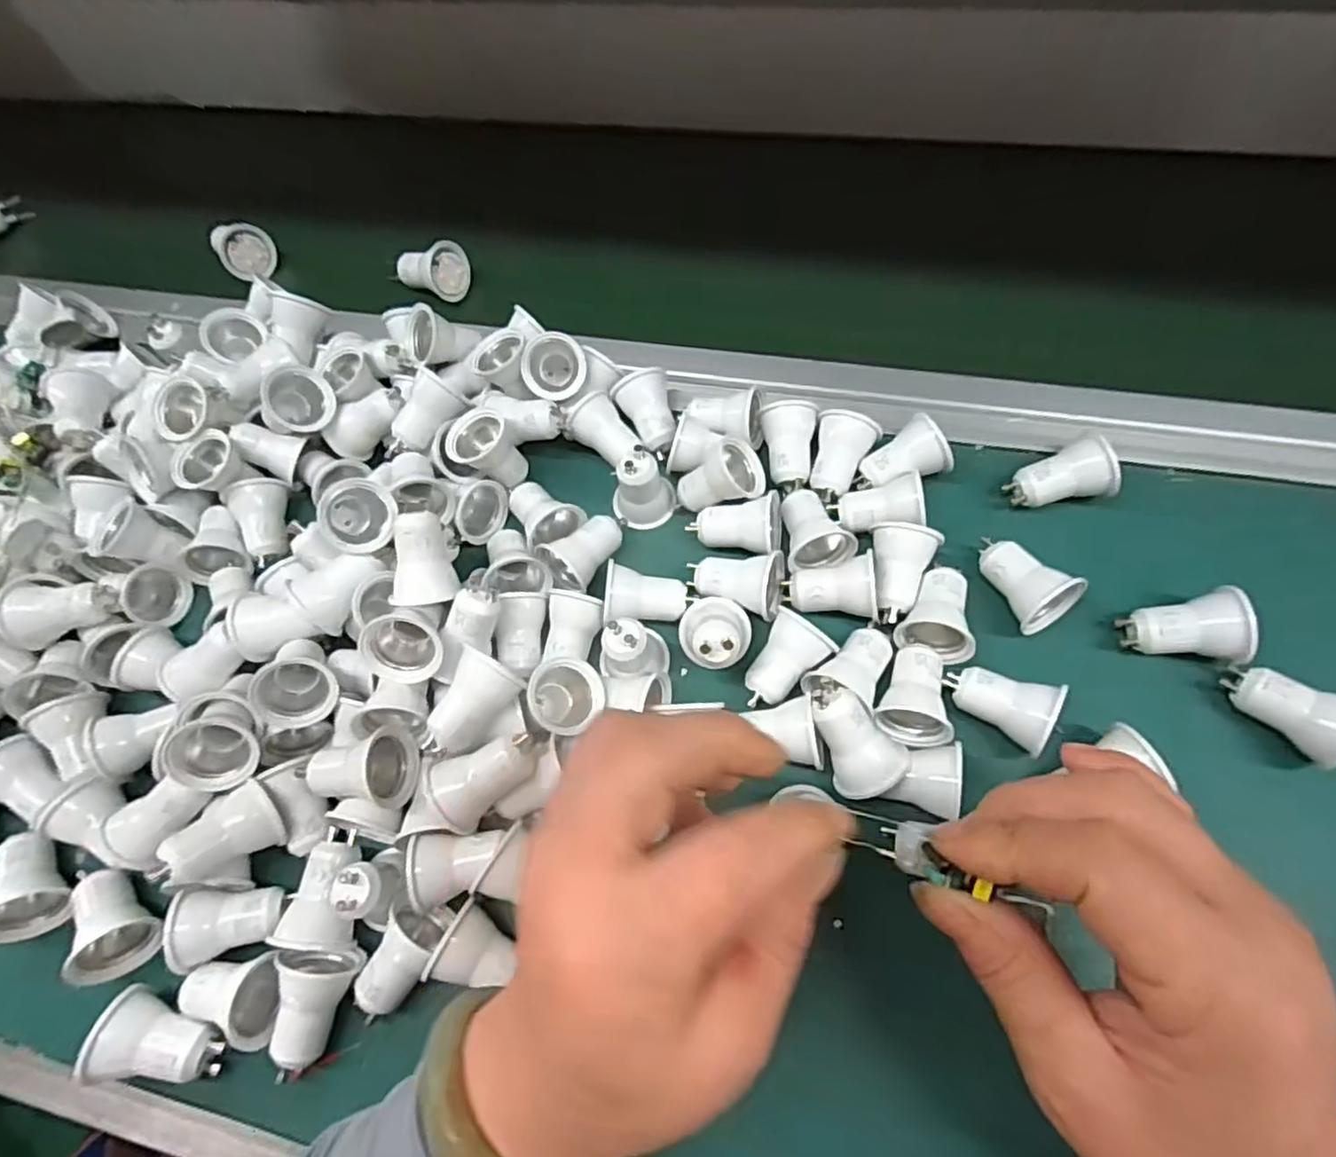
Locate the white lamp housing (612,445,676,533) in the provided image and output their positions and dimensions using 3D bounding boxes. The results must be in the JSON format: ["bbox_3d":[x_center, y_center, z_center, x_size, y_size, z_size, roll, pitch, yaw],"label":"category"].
[{"bbox_3d":[-0.014,-0.052,0.351,0.032,0.045,0.031,-2,67,6],"label":"white lamp housing"}]

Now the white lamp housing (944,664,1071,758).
[{"bbox_3d":[0.142,0.056,0.293,0.041,0.033,0.027,24,72,15],"label":"white lamp housing"}]

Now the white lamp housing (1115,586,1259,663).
[{"bbox_3d":[0.228,0.026,0.299,0.038,0.038,0.030,-9,67,3],"label":"white lamp housing"}]

